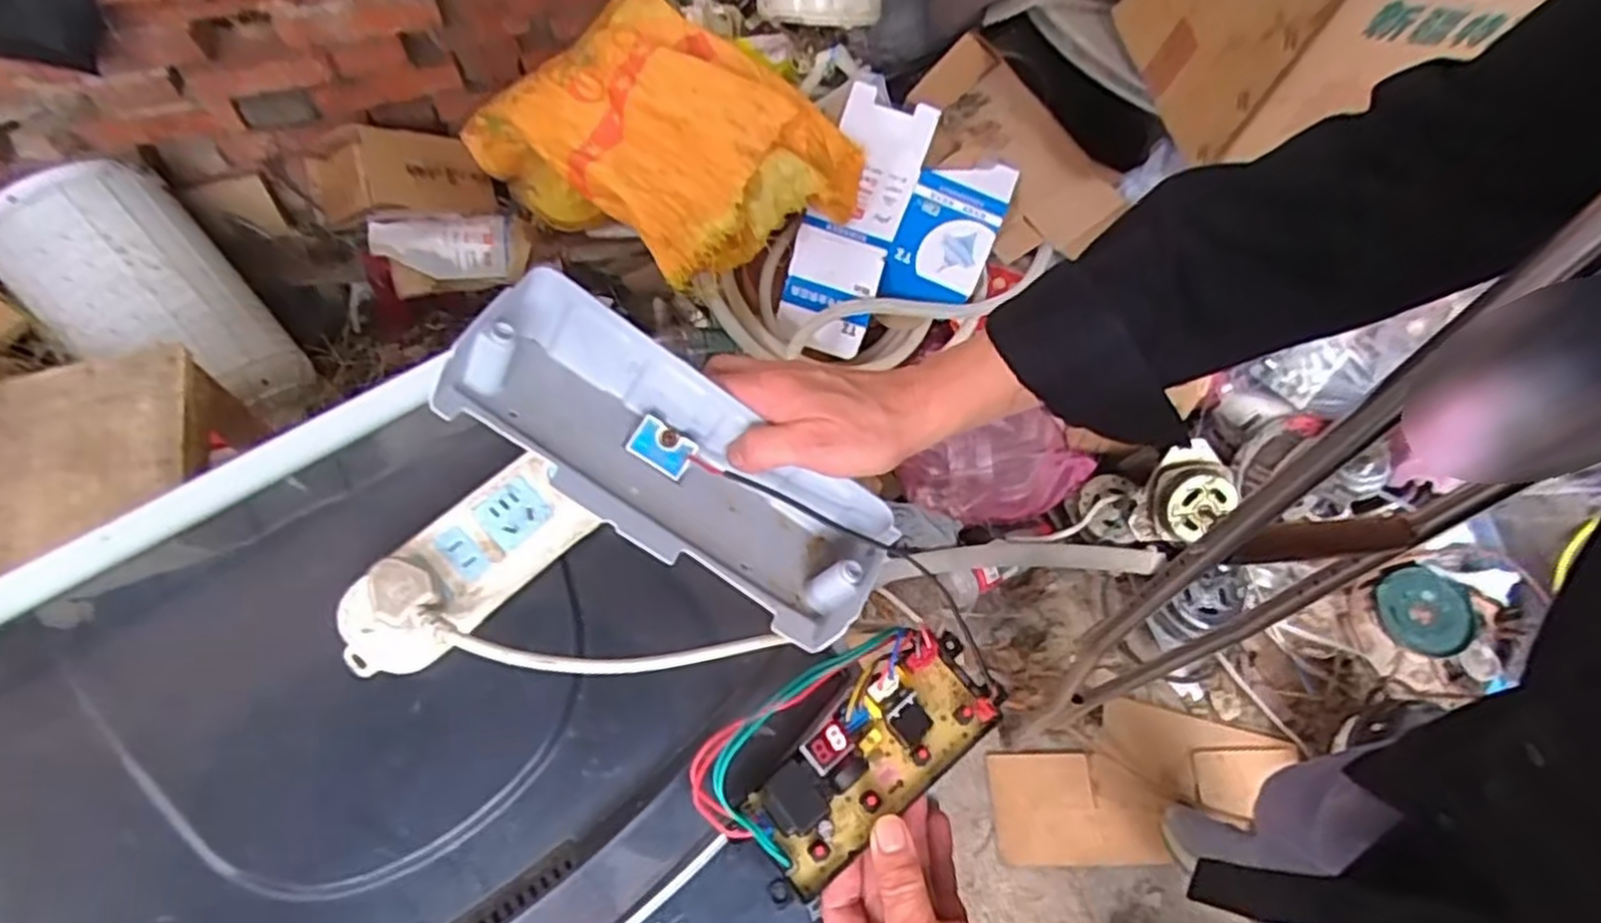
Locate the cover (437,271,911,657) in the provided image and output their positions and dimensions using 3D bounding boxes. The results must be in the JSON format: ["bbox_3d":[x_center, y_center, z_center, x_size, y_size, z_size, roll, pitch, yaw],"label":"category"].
[{"bbox_3d":[-0.069,0.004,0.441,0.247,0.052,0.093,36,63,-8],"label":"cover"}]

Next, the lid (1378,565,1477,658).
[{"bbox_3d":[0.991,0.235,1.248,0.123,0.011,0.134,-3,79,15],"label":"lid"}]

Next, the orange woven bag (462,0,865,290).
[{"bbox_3d":[-0.218,-0.489,1.205,0.594,0.267,0.299,36,65,18],"label":"orange woven bag"}]

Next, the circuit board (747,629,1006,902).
[{"bbox_3d":[0.039,0.151,0.413,0.140,0.033,0.063,-37,67,-20],"label":"circuit board"}]

